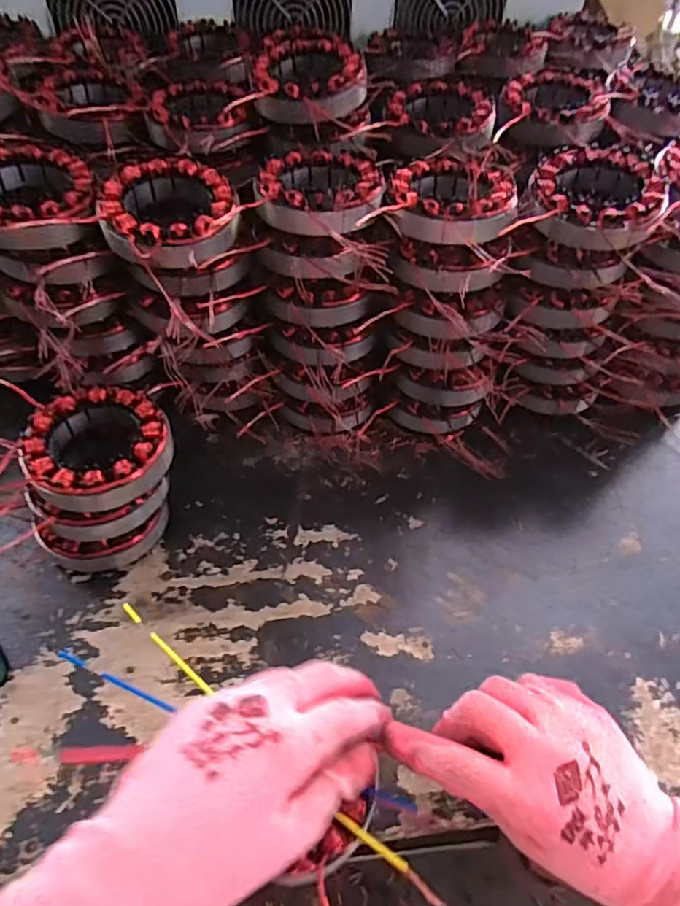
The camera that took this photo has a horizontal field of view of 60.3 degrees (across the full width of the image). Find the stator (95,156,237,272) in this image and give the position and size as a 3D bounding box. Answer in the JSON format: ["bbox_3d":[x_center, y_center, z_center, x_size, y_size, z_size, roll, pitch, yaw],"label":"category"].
[{"bbox_3d":[-0.113,-0.159,0.385,0.083,0.025,0.087,-20,56,-17],"label":"stator"}]

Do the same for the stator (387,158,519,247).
[{"bbox_3d":[0.078,-0.175,0.399,0.083,0.025,0.090,16,53,9],"label":"stator"}]

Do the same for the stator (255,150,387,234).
[{"bbox_3d":[-0.011,-0.181,0.401,0.085,0.026,0.083,1,52,-2],"label":"stator"}]

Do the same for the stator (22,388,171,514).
[{"bbox_3d":[-0.154,0.000,0.378,0.091,0.038,0.087,1,52,-2],"label":"stator"}]

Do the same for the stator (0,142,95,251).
[{"bbox_3d":[-0.202,-0.164,0.378,0.081,0.030,0.098,-21,56,-18],"label":"stator"}]

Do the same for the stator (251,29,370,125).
[{"bbox_3d":[-0.024,-0.285,0.448,0.081,0.034,0.099,-7,53,-8],"label":"stator"}]

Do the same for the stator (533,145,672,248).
[{"bbox_3d":[0.175,-0.176,0.401,0.083,0.033,0.091,16,53,9],"label":"stator"}]

